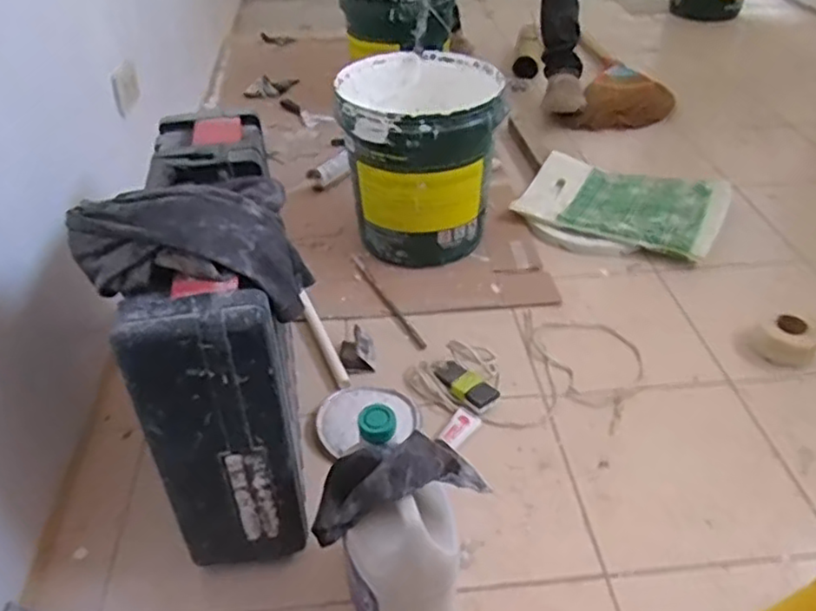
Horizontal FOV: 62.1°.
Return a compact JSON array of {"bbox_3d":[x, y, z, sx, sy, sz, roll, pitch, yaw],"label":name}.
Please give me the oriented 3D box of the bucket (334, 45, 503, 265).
[{"bbox_3d":[0.022,-0.281,1.361,0.300,0.337,0.323,0,38,0],"label":"bucket"}]

